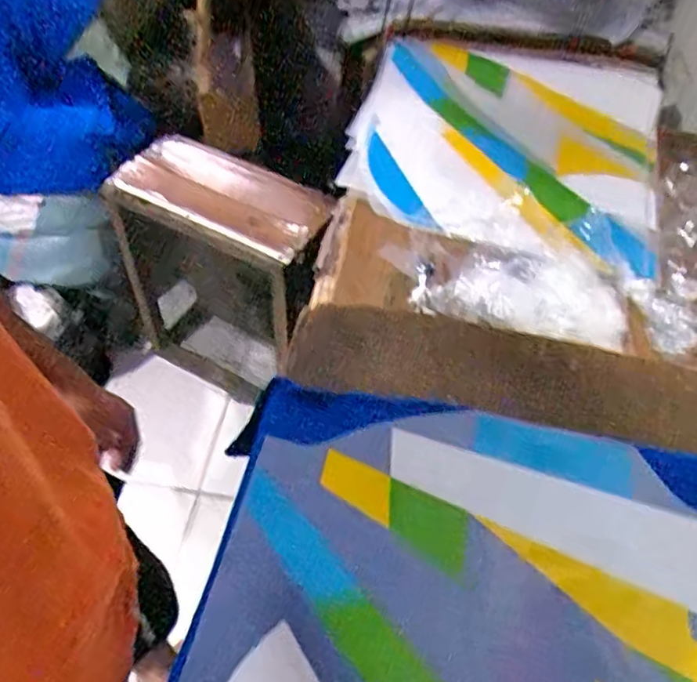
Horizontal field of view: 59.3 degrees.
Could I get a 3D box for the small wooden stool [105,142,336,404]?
[{"bbox_3d":[-0.305,-0.133,1.522,0.533,0.612,0.223,25,52,16],"label":"small wooden stool"}]

